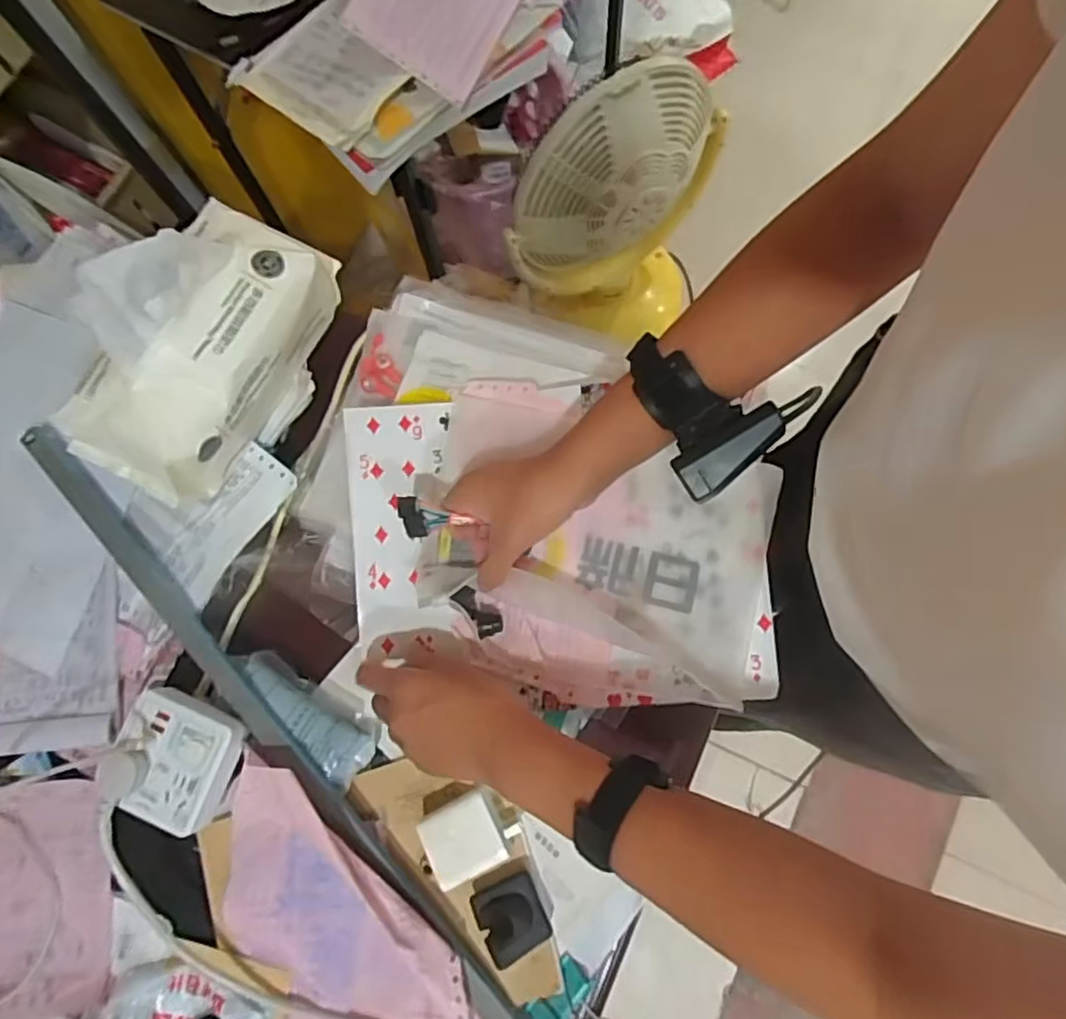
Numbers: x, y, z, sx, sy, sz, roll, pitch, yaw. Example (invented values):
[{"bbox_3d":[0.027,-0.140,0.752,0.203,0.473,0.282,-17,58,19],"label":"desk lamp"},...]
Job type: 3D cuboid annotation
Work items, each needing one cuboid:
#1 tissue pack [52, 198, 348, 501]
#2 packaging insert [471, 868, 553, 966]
[{"bbox_3d":[-0.258,-0.127,0.511,0.095,0.185,0.226,28,78,9],"label":"tissue pack"},{"bbox_3d":[-0.016,0.297,0.479,0.050,0.022,0.049,-29,76,-5],"label":"packaging insert"}]

